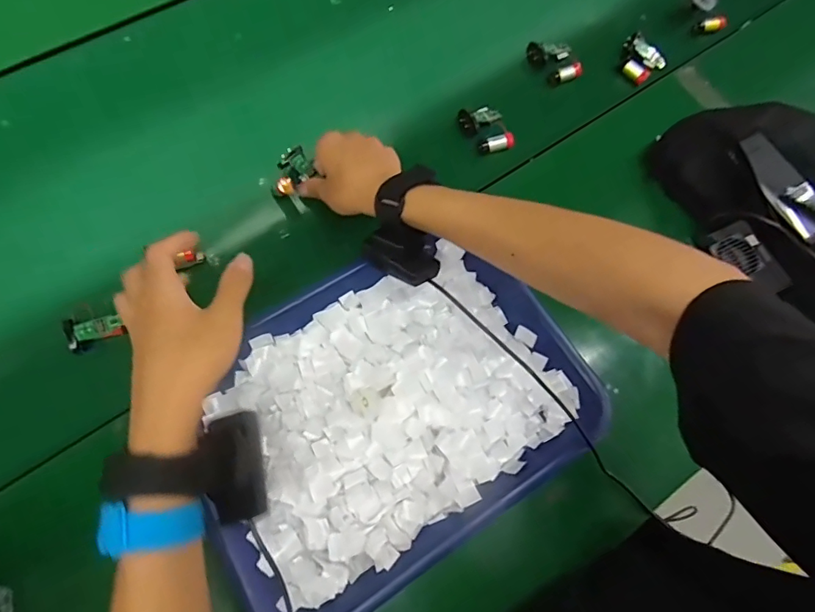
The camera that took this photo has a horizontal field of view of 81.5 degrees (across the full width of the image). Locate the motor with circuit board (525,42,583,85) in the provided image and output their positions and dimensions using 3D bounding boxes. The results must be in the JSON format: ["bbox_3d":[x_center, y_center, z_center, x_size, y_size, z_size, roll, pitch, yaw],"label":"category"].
[{"bbox_3d":[0.175,-0.290,0.565,0.052,0.023,0.058,-10,75,-8],"label":"motor with circuit board"}]

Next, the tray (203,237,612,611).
[{"bbox_3d":[-0.017,0.095,0.432,0.320,0.044,0.238,-30,73,-13],"label":"tray"}]

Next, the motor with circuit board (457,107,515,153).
[{"bbox_3d":[0.088,-0.199,0.529,0.051,0.016,0.058,-12,70,-7],"label":"motor with circuit board"}]

